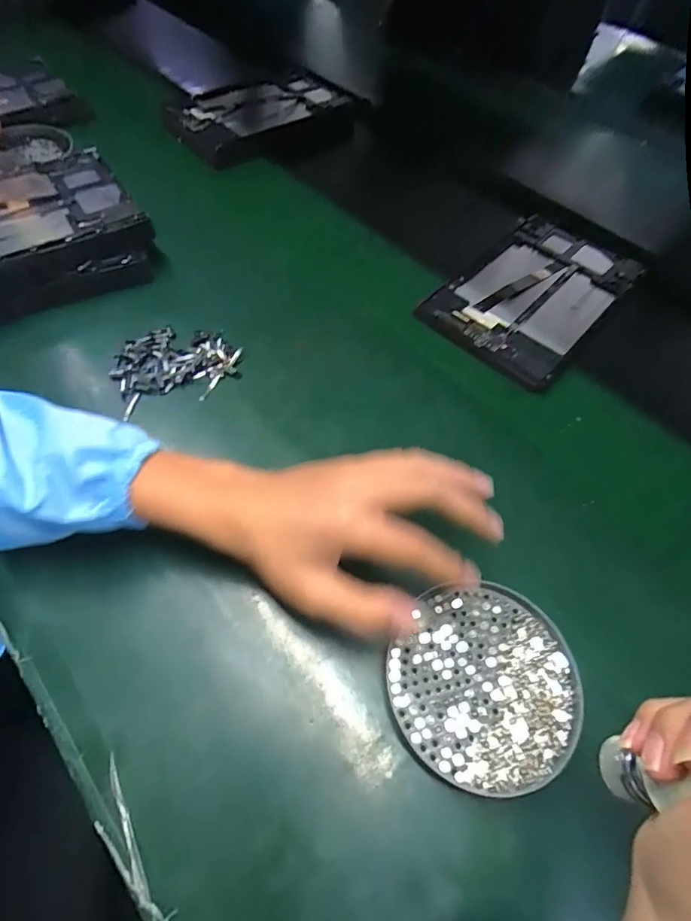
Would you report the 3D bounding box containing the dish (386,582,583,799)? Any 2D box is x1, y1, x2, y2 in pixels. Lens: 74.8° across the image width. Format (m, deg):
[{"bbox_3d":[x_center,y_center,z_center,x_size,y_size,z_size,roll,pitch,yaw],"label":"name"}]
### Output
[{"bbox_3d":[0.084,0.133,0.275,0.105,0.010,0.112,0,57,0],"label":"dish"}]

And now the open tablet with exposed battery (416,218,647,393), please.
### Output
[{"bbox_3d":[0.203,-0.184,0.490,0.149,0.013,0.251,36,64,20],"label":"open tablet with exposed battery"}]

